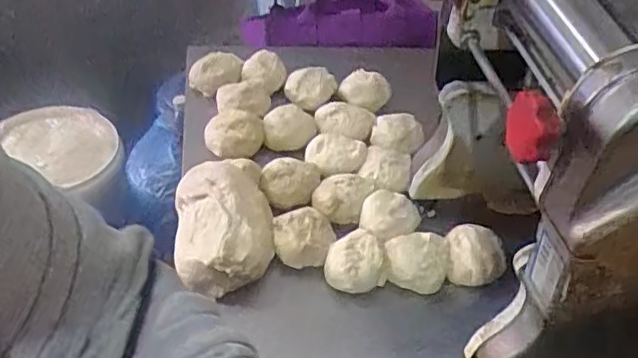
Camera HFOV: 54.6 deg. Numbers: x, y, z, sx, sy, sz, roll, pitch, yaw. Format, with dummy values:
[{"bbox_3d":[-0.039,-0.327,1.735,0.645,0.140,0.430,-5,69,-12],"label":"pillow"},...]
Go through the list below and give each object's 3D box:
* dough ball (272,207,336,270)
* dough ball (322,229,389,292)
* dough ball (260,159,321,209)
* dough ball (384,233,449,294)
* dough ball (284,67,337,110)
[{"bbox_3d":[-0.018,0.063,0.685,0.065,0.037,0.063,4,45,-4],"label":"dough ball"},{"bbox_3d":[0.043,0.094,0.667,0.061,0.043,0.067,4,45,-4],"label":"dough ball"},{"bbox_3d":[-0.034,0.003,0.726,0.066,0.039,0.056,6,44,-1],"label":"dough ball"},{"bbox_3d":[0.106,0.091,0.679,0.068,0.036,0.059,11,44,3],"label":"dough ball"},{"bbox_3d":[-0.013,-0.131,0.873,0.063,0.039,0.068,4,45,-4],"label":"dough ball"}]

